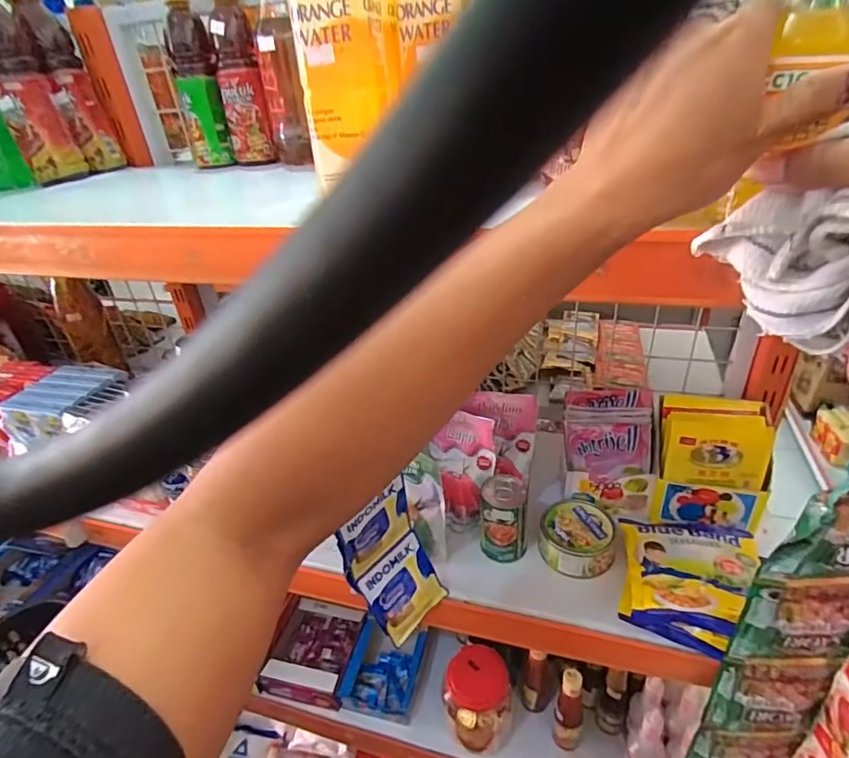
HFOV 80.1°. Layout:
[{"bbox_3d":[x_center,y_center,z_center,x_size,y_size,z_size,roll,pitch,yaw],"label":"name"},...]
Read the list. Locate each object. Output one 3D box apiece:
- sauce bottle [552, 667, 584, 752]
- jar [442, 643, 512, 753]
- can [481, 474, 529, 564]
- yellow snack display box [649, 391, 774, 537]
[{"bbox_3d":[0.203,0.461,0.702,0.038,0.153,0.035,10,36,23],"label":"sauce bottle"},{"bbox_3d":[0.077,0.464,0.739,0.092,0.109,0.094,-4,33,3],"label":"jar"},{"bbox_3d":[0.089,0.155,0.557,0.048,0.079,0.052,-4,33,3],"label":"can"},{"bbox_3d":[0.322,0.093,0.570,0.108,0.114,0.088,6,34,18],"label":"yellow snack display box"}]

